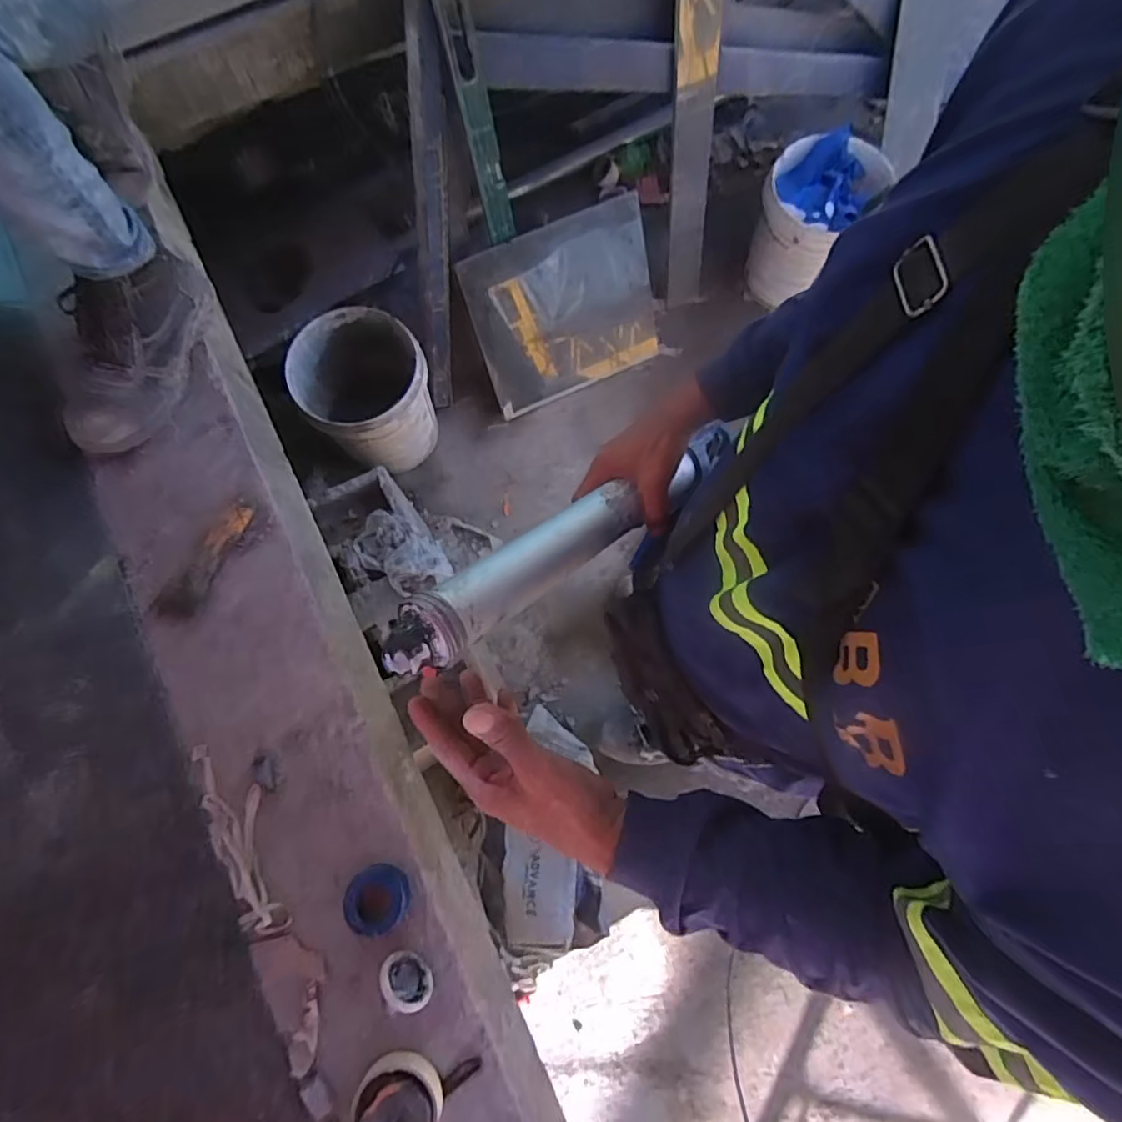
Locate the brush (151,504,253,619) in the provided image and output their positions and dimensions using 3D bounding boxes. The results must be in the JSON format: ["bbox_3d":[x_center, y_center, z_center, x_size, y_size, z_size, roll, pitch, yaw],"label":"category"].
[{"bbox_3d":[-0.436,0.000,0.723,0.038,0.023,0.162,27,77,8],"label":"brush"}]

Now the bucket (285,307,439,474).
[{"bbox_3d":[-0.452,-0.394,1.429,0.285,0.270,0.289,0,74,1],"label":"bucket"}]

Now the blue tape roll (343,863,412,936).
[{"bbox_3d":[-0.195,0.355,0.618,0.066,0.022,0.061,0,74,1],"label":"blue tape roll"}]

